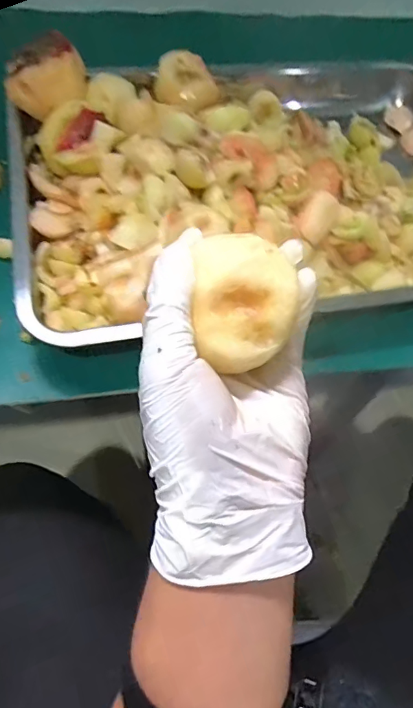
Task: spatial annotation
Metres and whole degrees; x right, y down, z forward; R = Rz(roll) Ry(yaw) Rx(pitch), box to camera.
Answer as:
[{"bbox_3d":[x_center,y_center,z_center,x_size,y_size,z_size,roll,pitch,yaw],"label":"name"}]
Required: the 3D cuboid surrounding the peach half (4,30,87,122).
[{"bbox_3d":[-0.156,-0.270,0.473,0.075,0.038,0.073,-11,60,-11],"label":"peach half"}]

